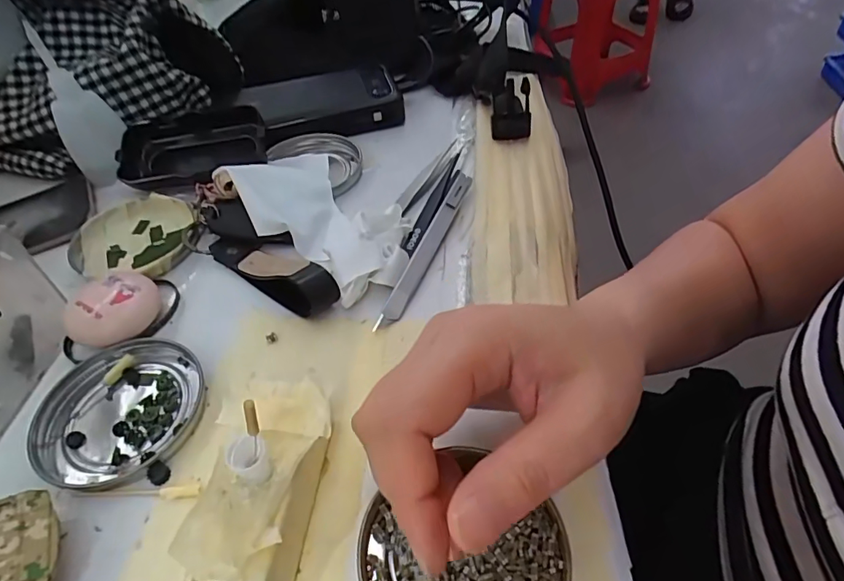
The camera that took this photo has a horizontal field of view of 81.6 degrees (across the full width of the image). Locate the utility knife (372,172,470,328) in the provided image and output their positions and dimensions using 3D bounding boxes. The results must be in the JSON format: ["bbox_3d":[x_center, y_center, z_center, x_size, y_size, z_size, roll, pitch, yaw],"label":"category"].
[{"bbox_3d":[0.005,-0.033,0.311,0.014,0.008,0.139,15,52,17],"label":"utility knife"}]

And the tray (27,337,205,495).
[{"bbox_3d":[-0.152,0.060,0.245,0.078,0.008,0.076,-2,49,2],"label":"tray"}]

